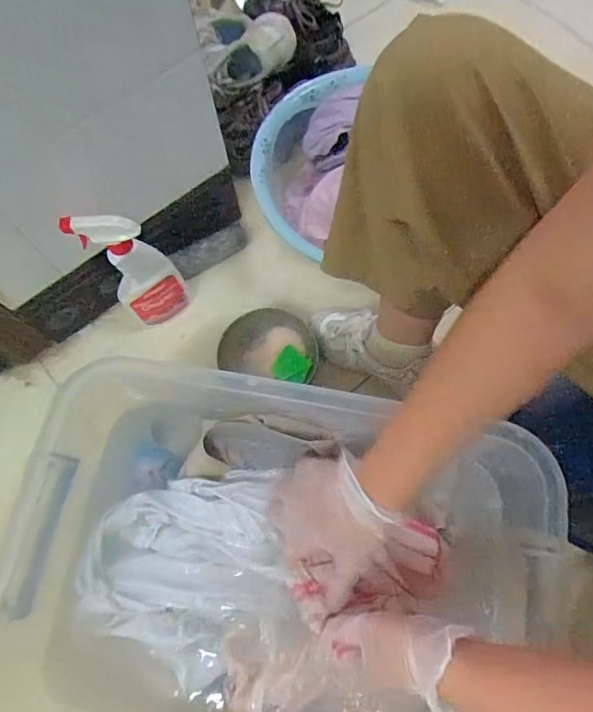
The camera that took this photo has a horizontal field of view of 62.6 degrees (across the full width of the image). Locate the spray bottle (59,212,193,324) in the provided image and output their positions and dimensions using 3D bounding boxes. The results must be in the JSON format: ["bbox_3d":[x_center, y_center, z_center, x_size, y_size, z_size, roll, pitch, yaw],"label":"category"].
[{"bbox_3d":[-0.222,-0.116,0.692,0.097,0.262,0.049,-20,71,-5],"label":"spray bottle"}]

